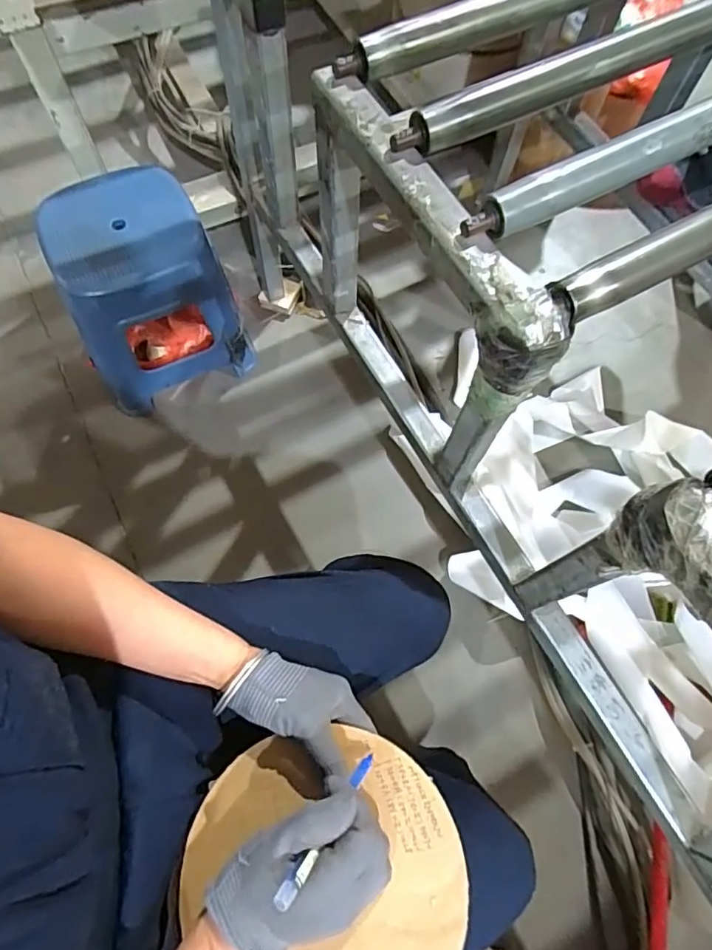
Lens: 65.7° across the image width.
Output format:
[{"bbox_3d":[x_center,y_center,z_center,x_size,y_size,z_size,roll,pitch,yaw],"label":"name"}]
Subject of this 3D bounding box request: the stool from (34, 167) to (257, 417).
[{"bbox_3d":[-0.391,-0.335,1.049,0.278,0.342,0.261,-23,71,-10],"label":"stool"}]

